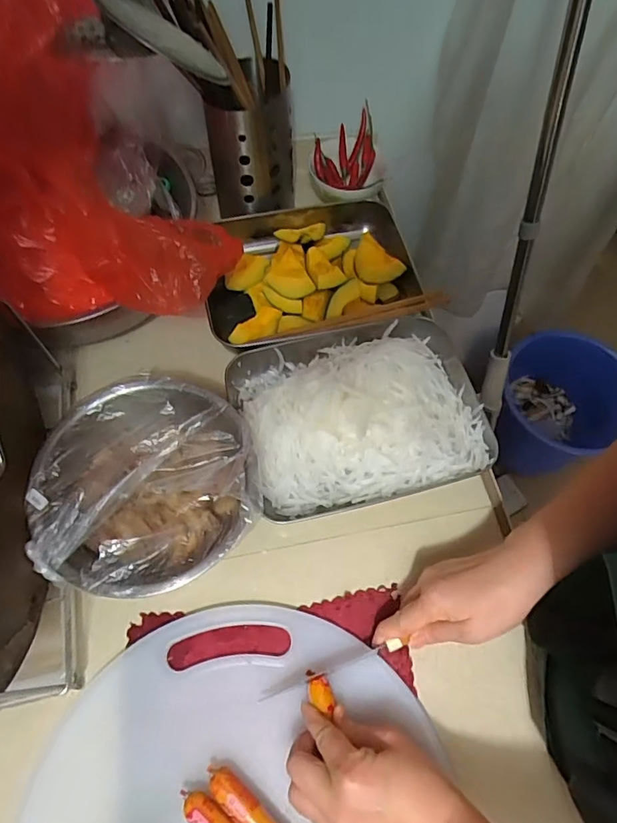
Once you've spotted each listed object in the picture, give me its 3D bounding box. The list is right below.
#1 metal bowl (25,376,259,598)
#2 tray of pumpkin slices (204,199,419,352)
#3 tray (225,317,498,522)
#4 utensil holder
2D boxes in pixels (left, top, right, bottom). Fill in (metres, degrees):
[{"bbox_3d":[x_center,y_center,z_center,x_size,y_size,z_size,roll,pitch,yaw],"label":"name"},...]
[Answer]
[{"bbox_3d":[-0.148,0.072,0.452,0.188,0.088,0.188,1,64,-1],"label":"metal bowl"},{"bbox_3d":[0.008,-0.173,0.602,0.270,0.056,0.204,-9,65,-6],"label":"tray of pumpkin slices"},{"bbox_3d":[0.054,-0.005,0.507,0.255,0.068,0.197,-12,65,-7],"label":"tray"},{"bbox_3d":[-0.072,-0.334,0.609,0.105,0.176,0.114,-13,65,-8],"label":"utensil holder"}]

